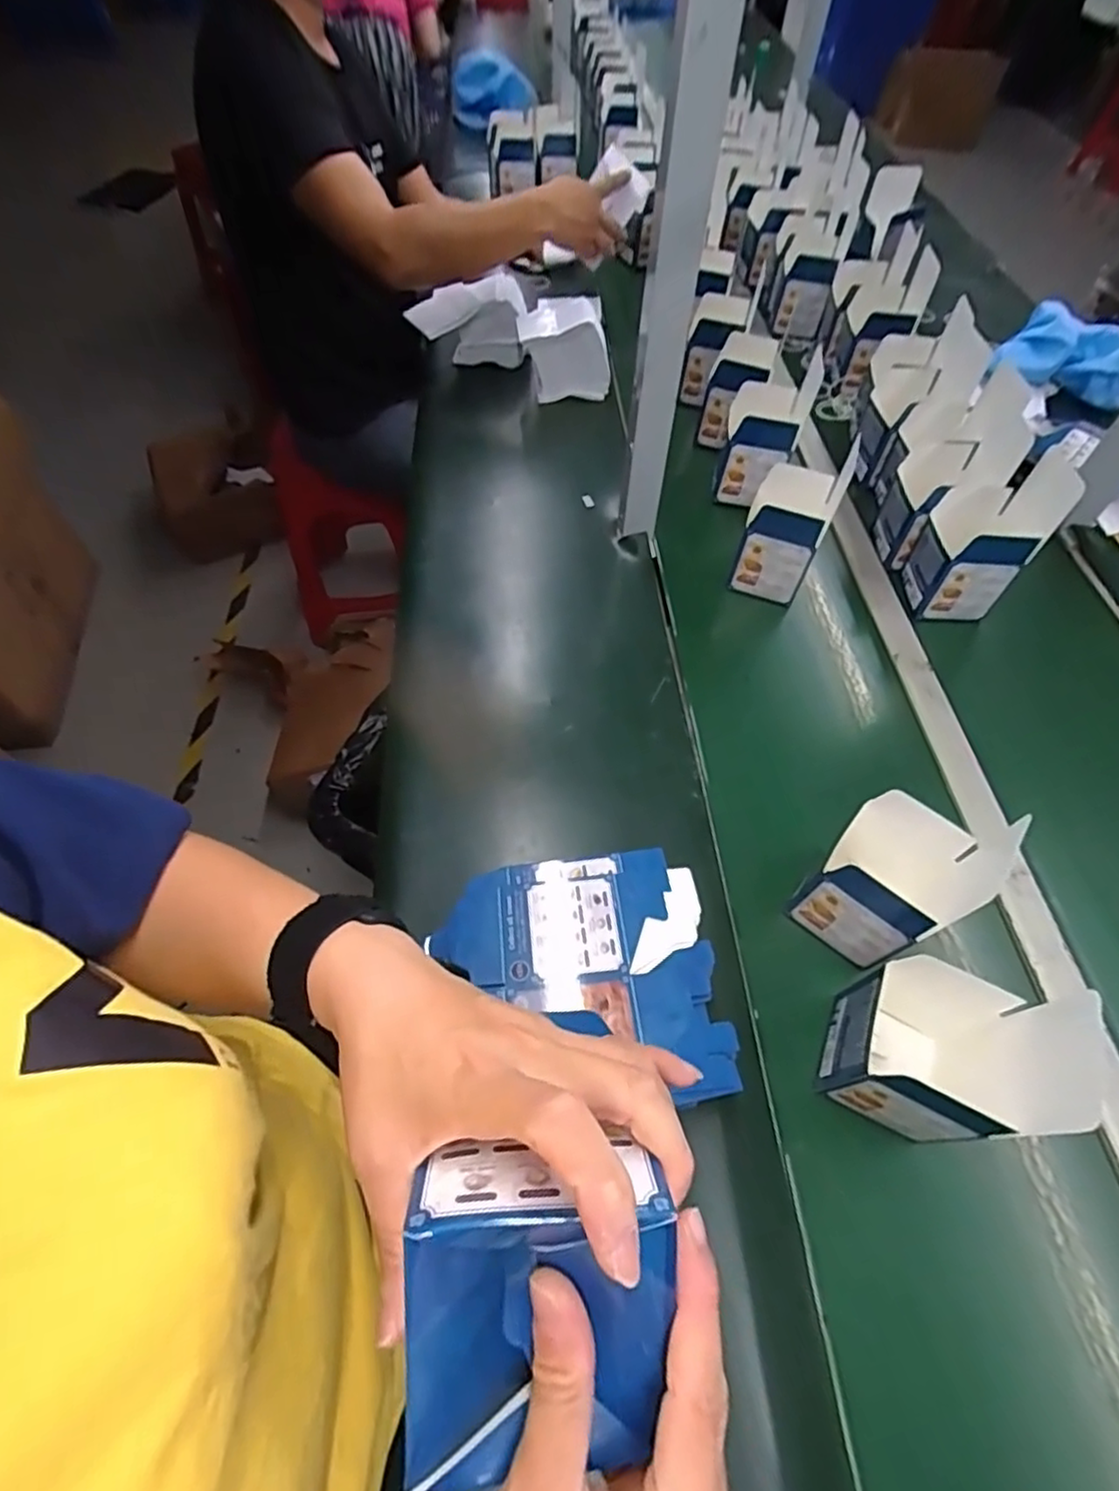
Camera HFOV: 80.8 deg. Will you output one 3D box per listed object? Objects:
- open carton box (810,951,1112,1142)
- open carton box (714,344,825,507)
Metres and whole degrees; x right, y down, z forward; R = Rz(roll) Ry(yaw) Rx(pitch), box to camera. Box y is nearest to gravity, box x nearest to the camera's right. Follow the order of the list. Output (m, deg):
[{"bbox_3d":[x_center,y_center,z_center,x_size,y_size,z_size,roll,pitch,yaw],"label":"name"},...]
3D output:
[{"bbox_3d":[0.262,0.211,0.457,0.106,0.167,0.091,22,55,14],"label":"open carton box"},{"bbox_3d":[0.258,-0.396,0.835,0.094,0.167,0.110,12,54,8],"label":"open carton box"}]

